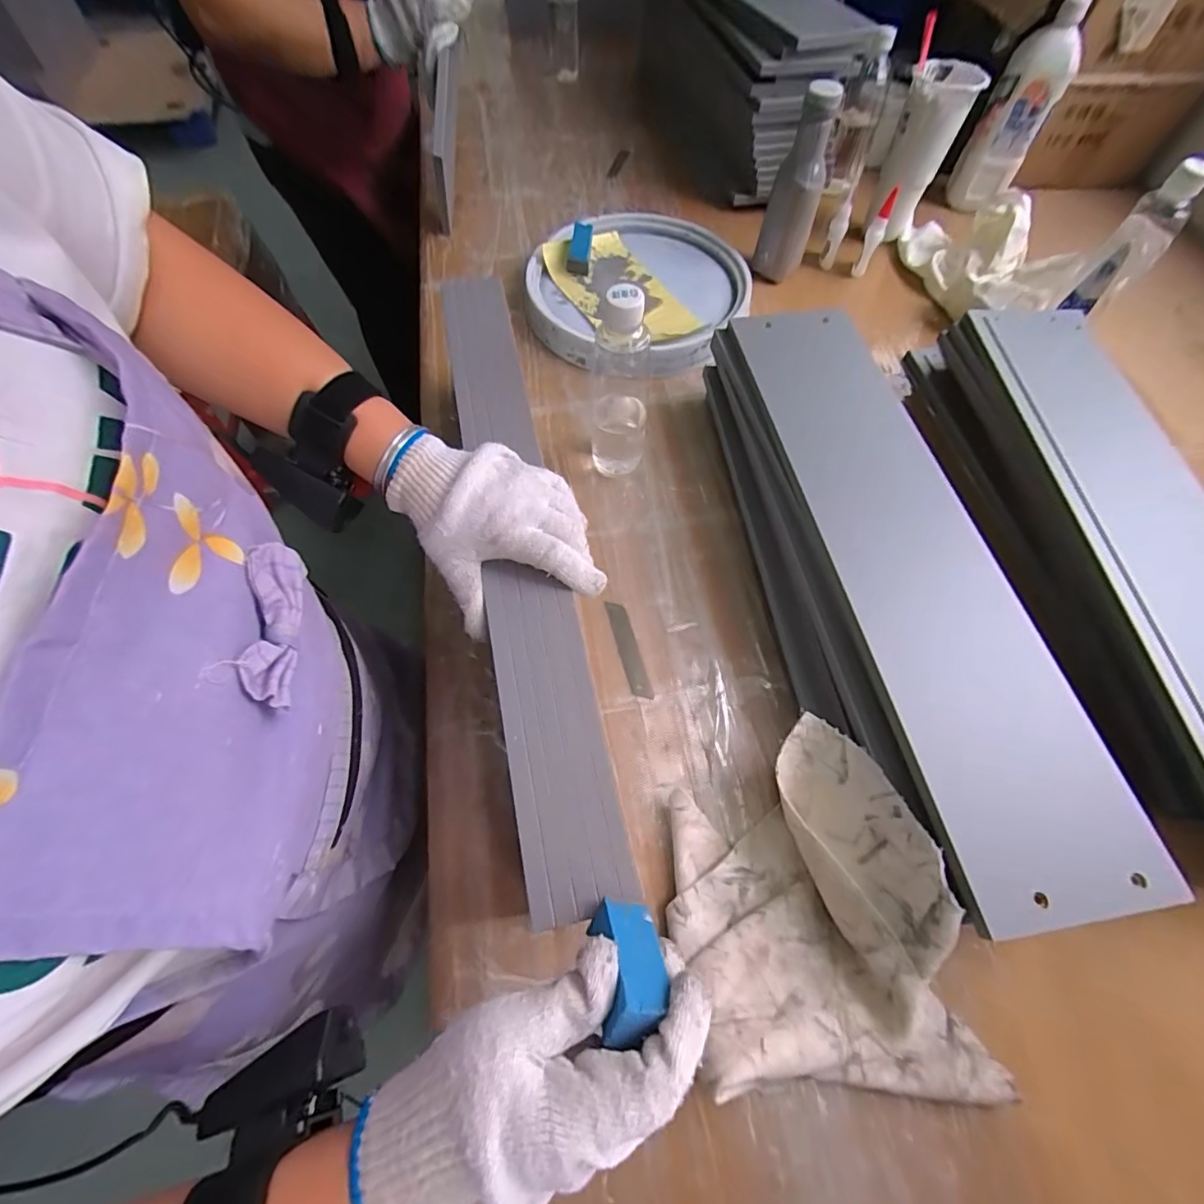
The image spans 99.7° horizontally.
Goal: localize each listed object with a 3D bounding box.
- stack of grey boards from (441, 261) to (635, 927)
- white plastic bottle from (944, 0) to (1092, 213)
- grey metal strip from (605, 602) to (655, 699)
[{"bbox_3d":[-0.072,-0.075,0.393,0.061,0.012,0.549,-11,63,-6],"label":"stack of grey boards"},{"bbox_3d":[0.583,-0.687,0.722,0.086,0.205,0.074,30,66,13],"label":"white plastic bottle"},{"bbox_3d":[0.025,0.044,0.473,0.019,0.004,0.097,-14,64,-7],"label":"grey metal strip"}]

